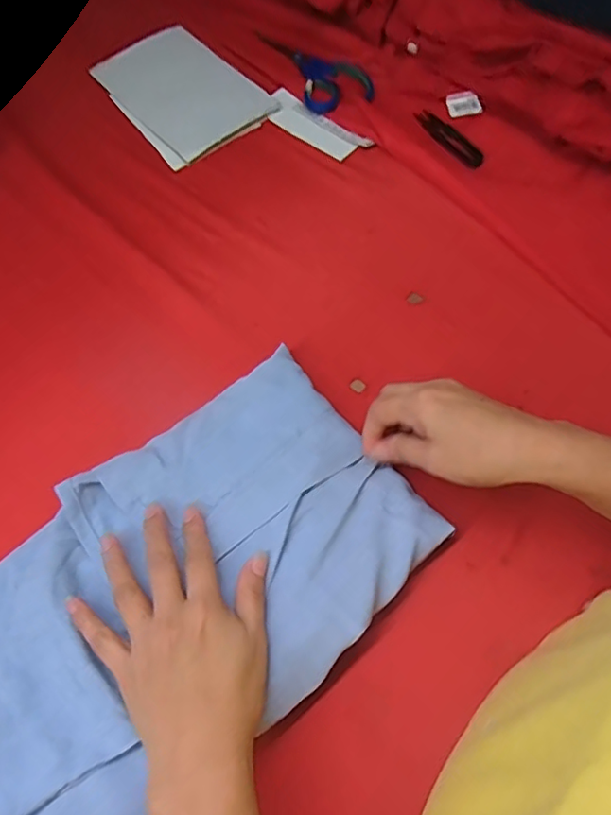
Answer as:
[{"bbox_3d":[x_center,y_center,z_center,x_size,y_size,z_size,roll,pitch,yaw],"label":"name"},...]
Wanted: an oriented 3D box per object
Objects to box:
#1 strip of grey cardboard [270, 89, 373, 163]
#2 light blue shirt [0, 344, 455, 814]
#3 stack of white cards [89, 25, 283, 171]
[{"bbox_3d":[0.008,-0.301,0.588,0.130,0.006,0.042,40,76,18],"label":"strip of grey cardboard"},{"bbox_3d":[-0.125,0.154,0.358,0.436,0.030,0.202,-40,70,-13],"label":"light blue shirt"},{"bbox_3d":[-0.140,-0.360,0.623,0.137,0.006,0.212,-34,68,-13],"label":"stack of white cards"}]

